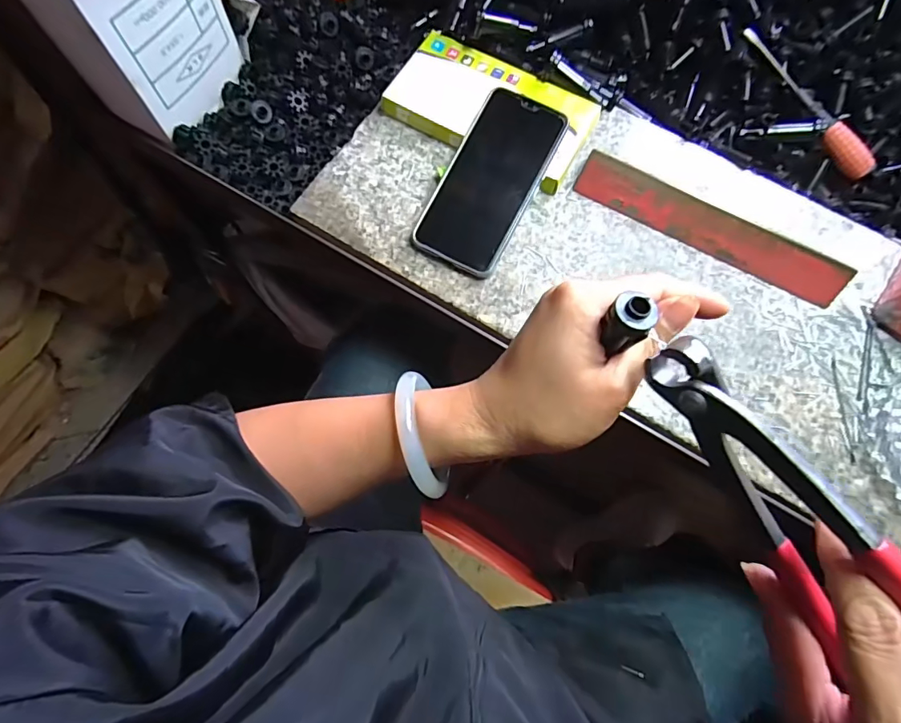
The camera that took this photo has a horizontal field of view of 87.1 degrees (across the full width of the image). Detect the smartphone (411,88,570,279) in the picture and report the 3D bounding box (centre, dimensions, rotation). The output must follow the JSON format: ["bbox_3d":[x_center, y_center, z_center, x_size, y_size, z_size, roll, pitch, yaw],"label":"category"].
[{"bbox_3d":[0.033,-0.151,0.398,0.076,0.008,0.154,26,85,9],"label":"smartphone"}]

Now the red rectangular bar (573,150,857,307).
[{"bbox_3d":[0.216,-0.113,0.396,0.227,0.026,0.027,29,75,7],"label":"red rectangular bar"}]

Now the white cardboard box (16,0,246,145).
[{"bbox_3d":[-0.248,-0.292,0.385,0.084,0.143,0.141,33,76,8],"label":"white cardboard box"}]

